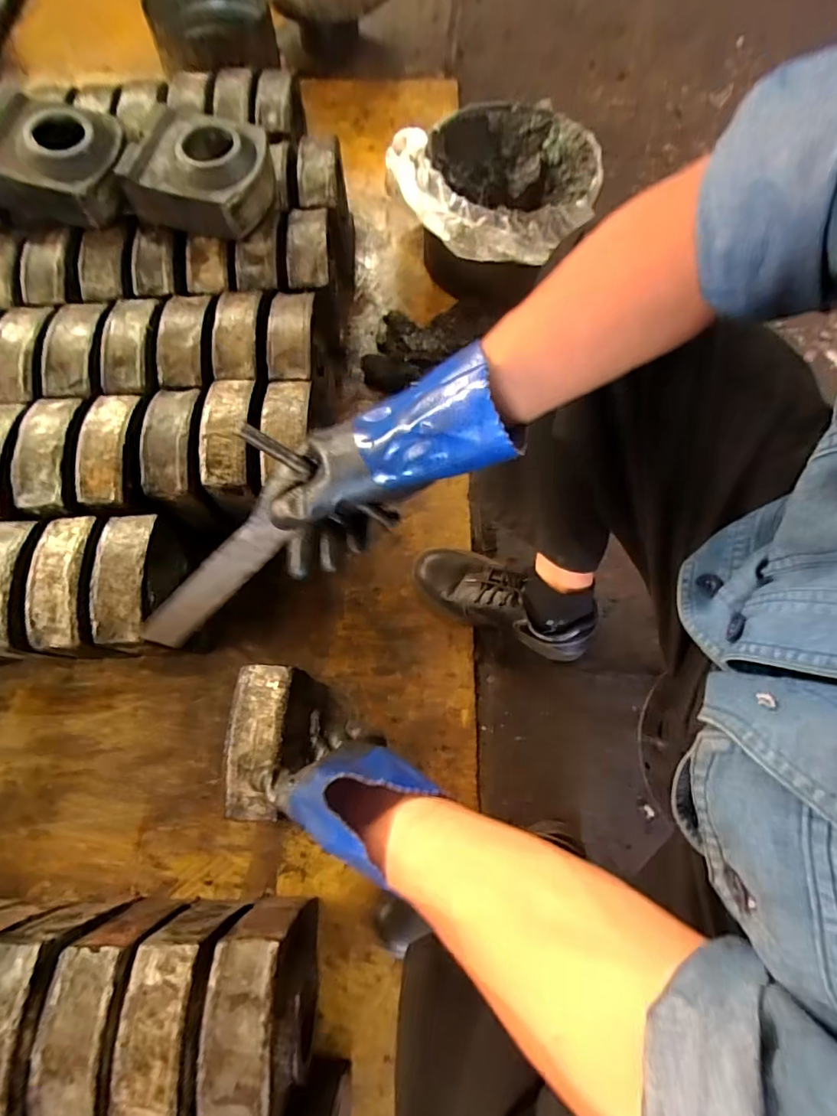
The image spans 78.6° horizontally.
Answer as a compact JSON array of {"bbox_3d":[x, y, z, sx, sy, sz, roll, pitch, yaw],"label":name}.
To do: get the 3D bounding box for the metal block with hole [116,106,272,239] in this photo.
[{"bbox_3d":[-0.328,-0.583,0.773,0.210,0.082,0.167,10,71,3],"label":"metal block with hole"}]

